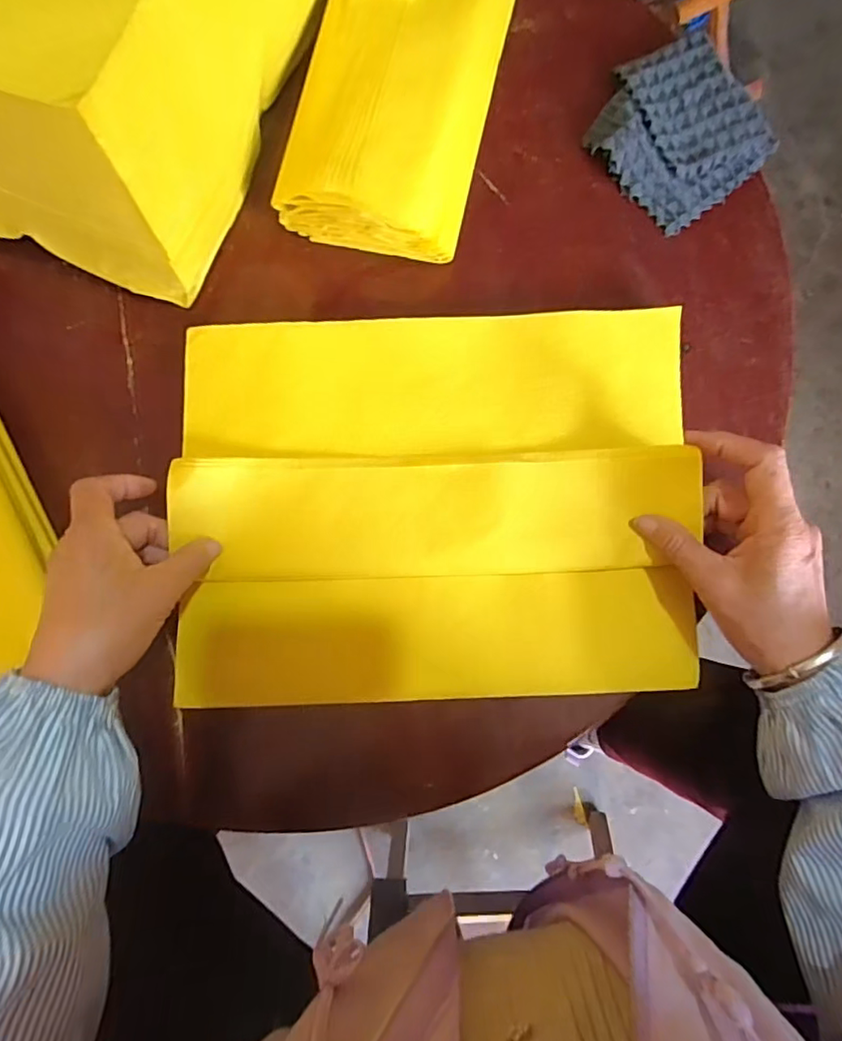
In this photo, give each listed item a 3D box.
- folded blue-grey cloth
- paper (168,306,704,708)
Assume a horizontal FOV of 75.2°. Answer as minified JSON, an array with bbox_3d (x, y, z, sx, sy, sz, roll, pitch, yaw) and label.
[{"bbox_3d":[0.198,-0.298,0.418,0.119,0.019,0.119,-42,85,-5],"label":"folded blue-grey cloth"},{"bbox_3d":[0.011,-0.011,0.379,0.346,0.041,0.267,-3,82,0],"label":"paper"}]

